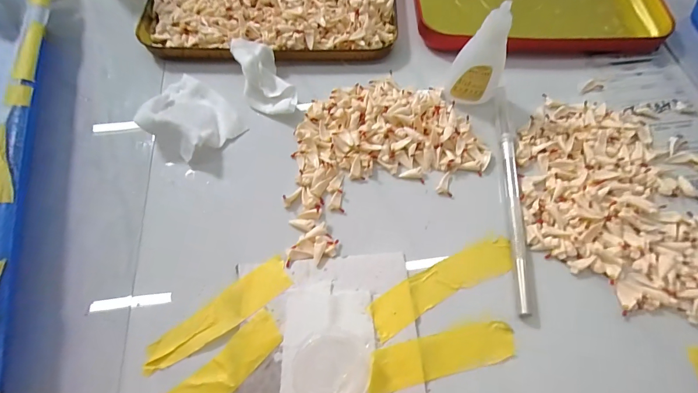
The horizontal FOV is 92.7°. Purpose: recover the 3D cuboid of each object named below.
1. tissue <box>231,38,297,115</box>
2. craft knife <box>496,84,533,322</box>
[{"bbox_3d":[-0.063,-0.087,0.237,0.032,0.017,0.072,-29,84,-12],"label":"tissue"},{"bbox_3d":[0.103,-0.006,0.209,0.009,0.006,0.151,6,65,2],"label":"craft knife"}]

